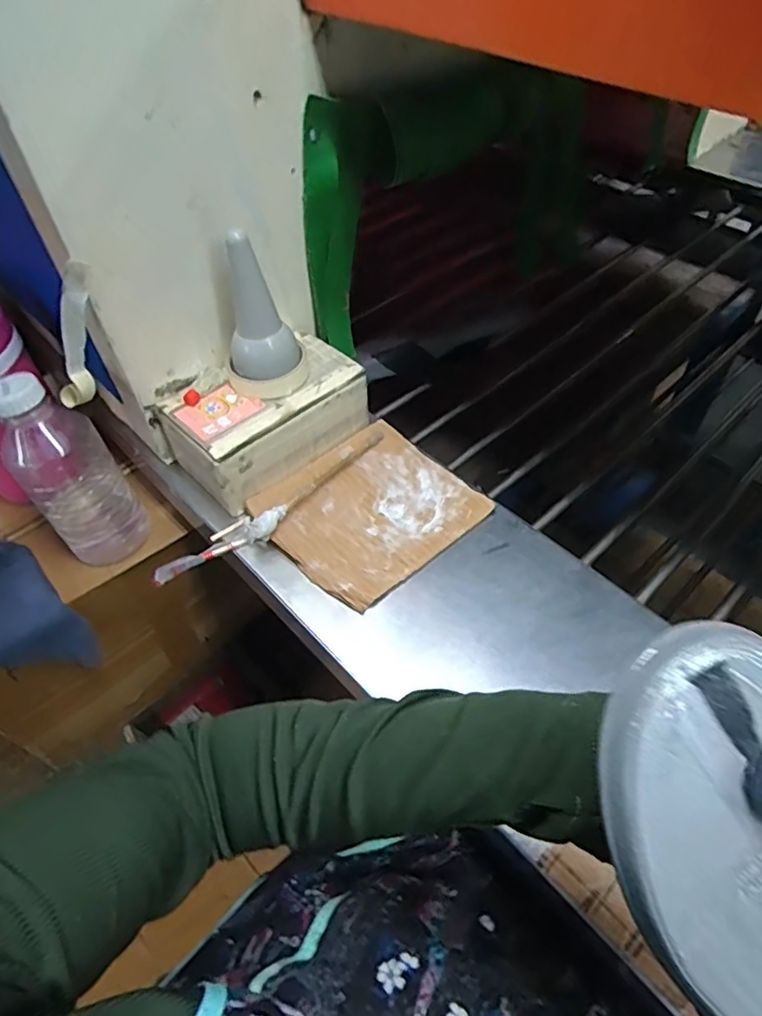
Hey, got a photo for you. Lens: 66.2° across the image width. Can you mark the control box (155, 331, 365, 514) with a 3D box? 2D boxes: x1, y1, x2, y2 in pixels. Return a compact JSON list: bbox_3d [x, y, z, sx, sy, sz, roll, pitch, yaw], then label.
[{"bbox_3d":[-0.124,-0.100,0.632,0.204,0.081,0.126,-33,57,-22],"label":"control box"}]

